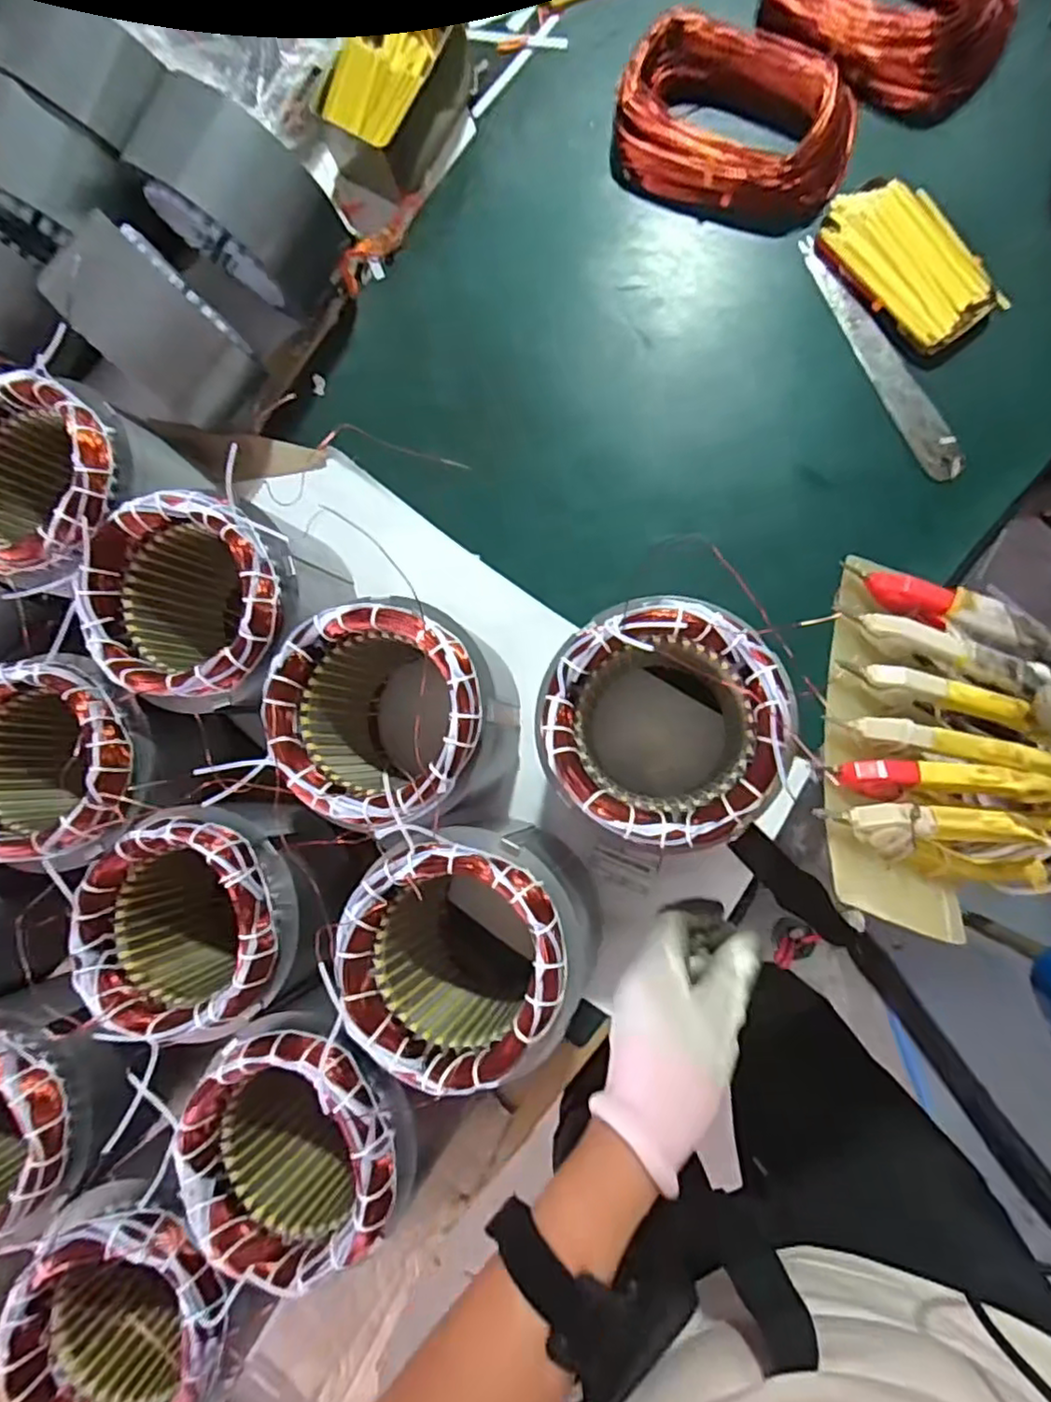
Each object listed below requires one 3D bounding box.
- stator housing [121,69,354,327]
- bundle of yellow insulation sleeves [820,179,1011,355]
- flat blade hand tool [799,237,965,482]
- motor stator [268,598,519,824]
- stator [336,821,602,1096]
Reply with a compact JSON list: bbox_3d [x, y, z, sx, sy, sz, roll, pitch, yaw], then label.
[{"bbox_3d":[-0.223,-0.390,0.531,0.129,0.142,0.088,41,92,6],"label":"stator housing"},{"bbox_3d":[0.305,-0.347,0.522,0.081,0.022,0.139,-35,85,4],"label":"bundle of yellow insulation sleeves"},{"bbox_3d":[0.285,-0.276,0.530,0.033,0.008,0.223,-26,82,4],"label":"flat blade hand tool"},{"bbox_3d":[-0.086,0.013,0.480,0.148,0.156,0.153,0,88,6],"label":"motor stator"},{"bbox_3d":[-0.037,0.158,0.449,0.132,0.148,0.141,0,88,6],"label":"stator"}]

